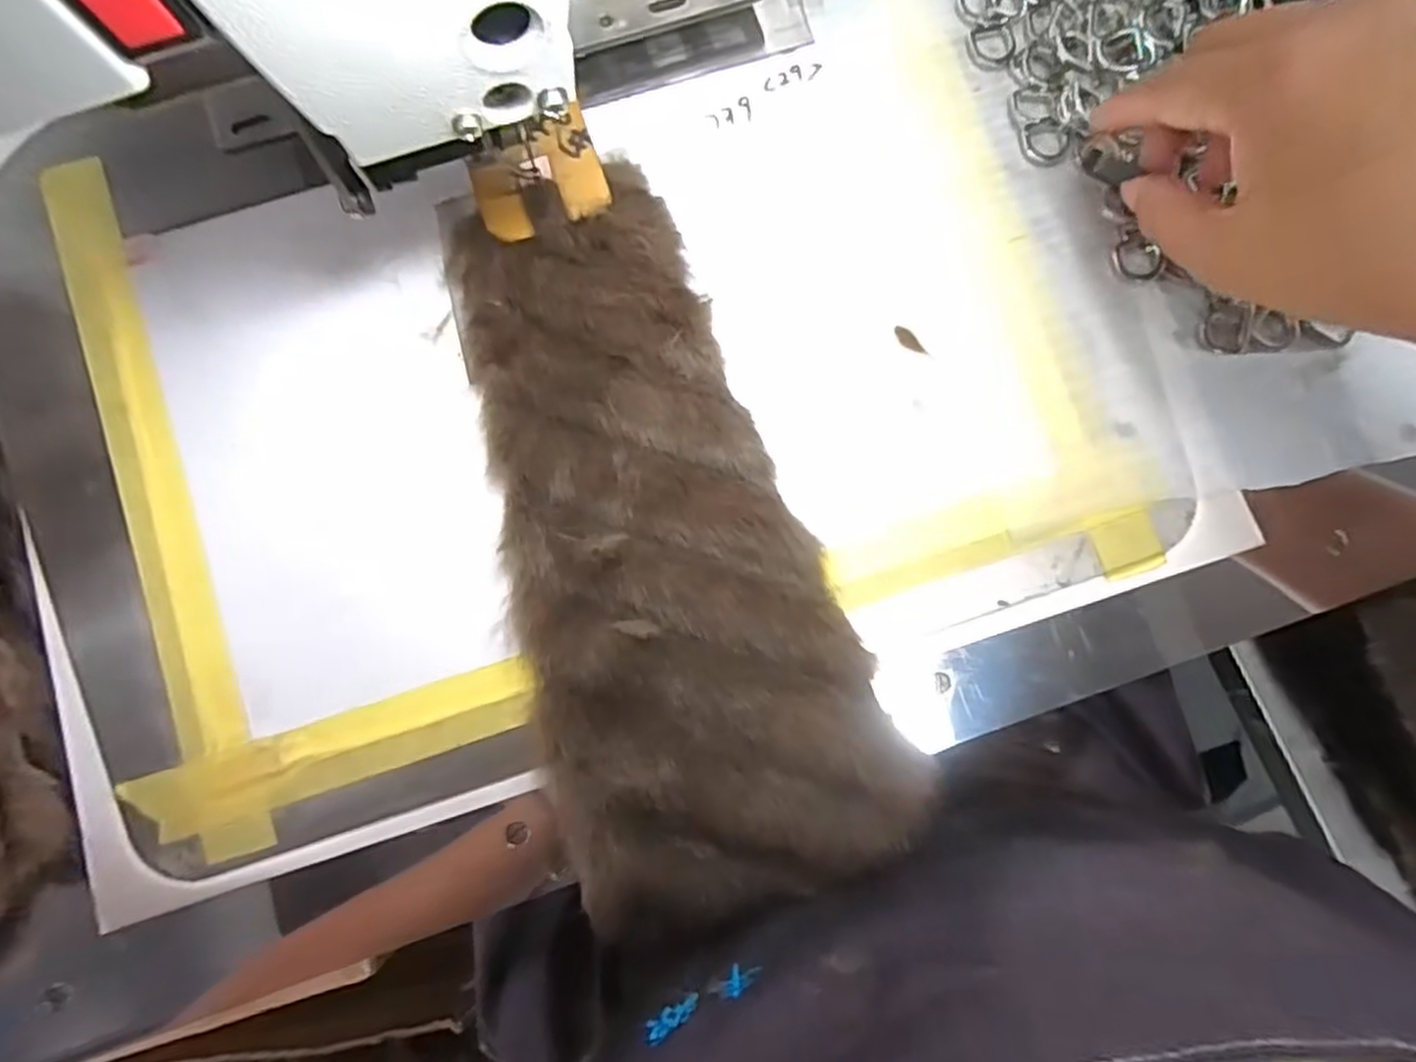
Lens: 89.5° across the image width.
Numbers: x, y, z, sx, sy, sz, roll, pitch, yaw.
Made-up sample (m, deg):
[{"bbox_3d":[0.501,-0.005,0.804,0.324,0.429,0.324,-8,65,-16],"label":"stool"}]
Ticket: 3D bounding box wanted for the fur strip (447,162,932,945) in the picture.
[{"bbox_3d":[-0.019,-0.001,0.254,0.110,0.024,0.258,-18,83,-3],"label":"fur strip"}]

